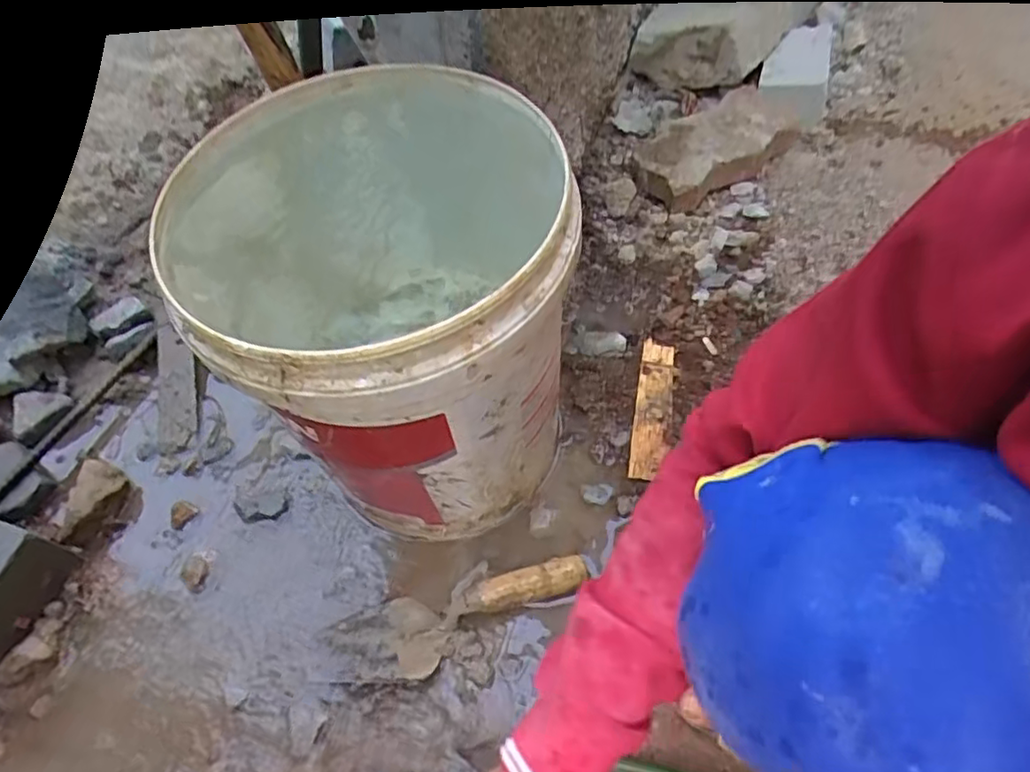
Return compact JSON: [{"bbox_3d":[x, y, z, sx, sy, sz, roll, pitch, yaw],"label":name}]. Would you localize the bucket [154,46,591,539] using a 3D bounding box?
[{"bbox_3d":[-0.100,-0.035,0.607,0.292,0.378,0.291,-3,55,4],"label":"bucket"}]

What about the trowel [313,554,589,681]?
[{"bbox_3d":[-0.057,0.229,0.630,0.272,0.042,0.084,-13,56,-5],"label":"trowel"}]

